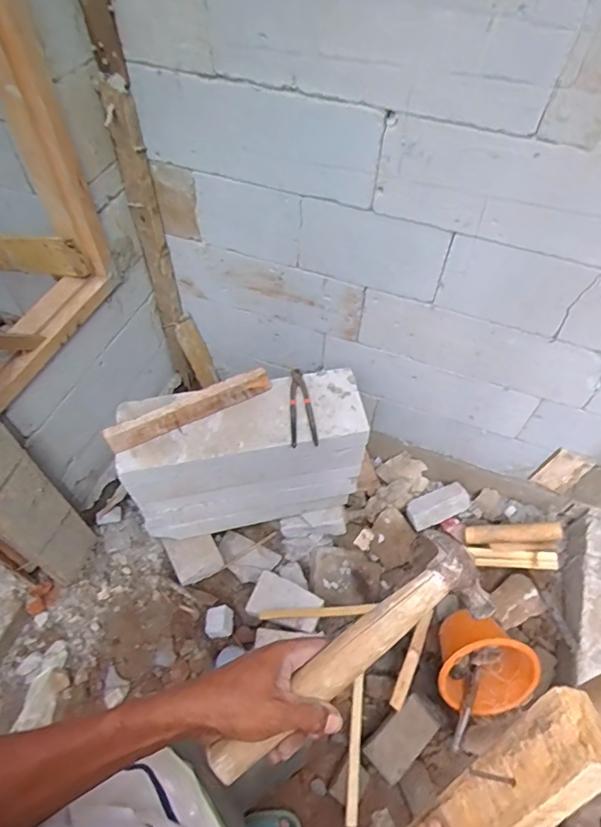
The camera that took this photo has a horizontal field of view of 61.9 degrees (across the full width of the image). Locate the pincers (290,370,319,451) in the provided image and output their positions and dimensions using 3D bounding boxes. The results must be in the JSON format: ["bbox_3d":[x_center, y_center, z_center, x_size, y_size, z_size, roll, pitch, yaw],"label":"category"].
[{"bbox_3d":[0.004,-0.022,1.214,0.060,0.021,0.216,-2,55,-3],"label":"pincers"}]

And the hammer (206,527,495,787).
[{"bbox_3d":[0.045,0.219,0.438,0.277,0.038,0.077,-37,63,-9],"label":"hammer"}]

